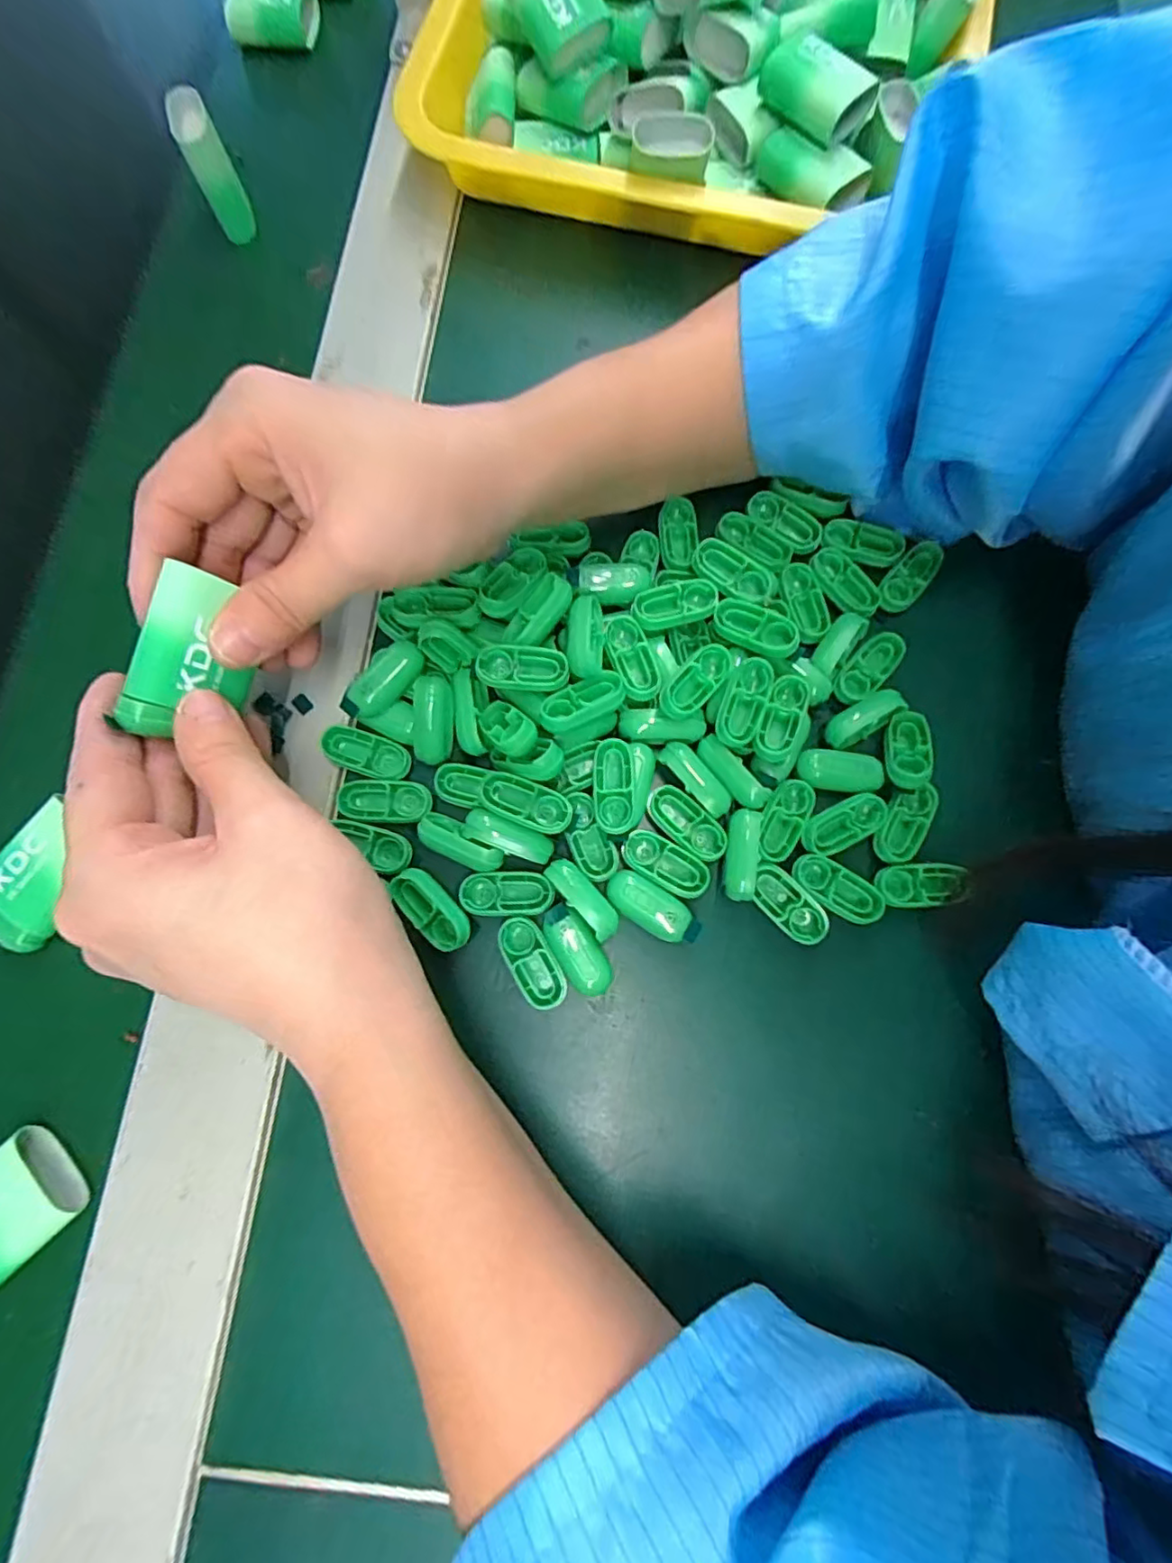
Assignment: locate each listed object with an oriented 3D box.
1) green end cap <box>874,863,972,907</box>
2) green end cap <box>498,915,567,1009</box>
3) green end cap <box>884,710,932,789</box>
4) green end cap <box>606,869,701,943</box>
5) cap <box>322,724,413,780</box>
[{"bbox_3d":[0.125,0.038,0.226,0.032,0.004,0.015,-2,76,-1],"label":"green end cap"},{"bbox_3d":[-0.019,0.065,0.219,0.016,0.007,0.033,-29,78,-7],"label":"green end cap"},{"bbox_3d":[0.123,-0.013,0.234,0.016,0.008,0.035,19,55,4],"label":"green end cap"},{"bbox_3d":[0.024,0.046,0.221,0.036,0.004,0.017,29,78,7],"label":"green end cap"},{"bbox_3d":[-0.084,-0.011,0.234,0.033,0.006,0.016,18,77,4],"label":"cap"}]

